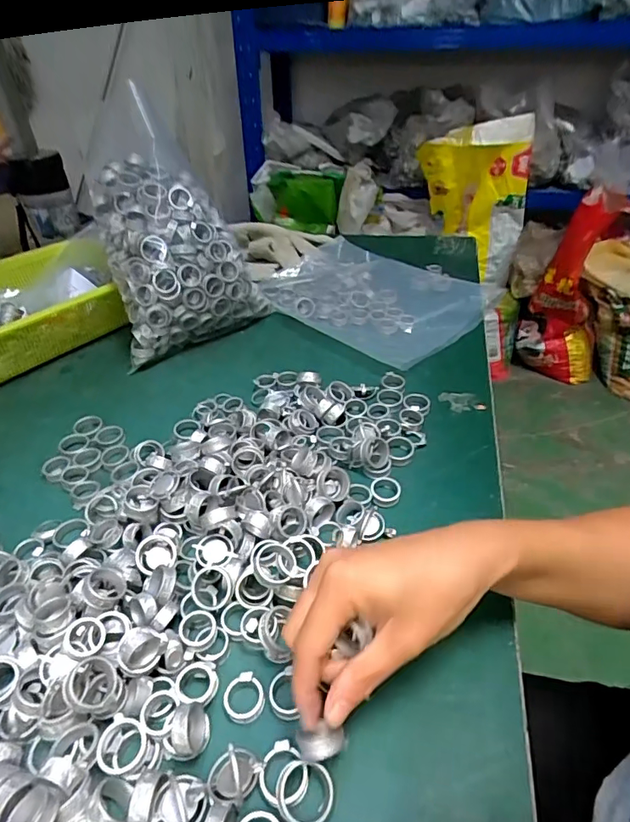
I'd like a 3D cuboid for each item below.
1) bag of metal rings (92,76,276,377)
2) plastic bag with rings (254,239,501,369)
[{"bbox_3d":[-0.172,-0.204,0.583,0.175,0.222,0.153,-23,42,-24],"label":"bag of metal rings"},{"bbox_3d":[0.062,-0.166,0.669,0.211,0.031,0.320,-31,46,-31],"label":"plastic bag with rings"}]

